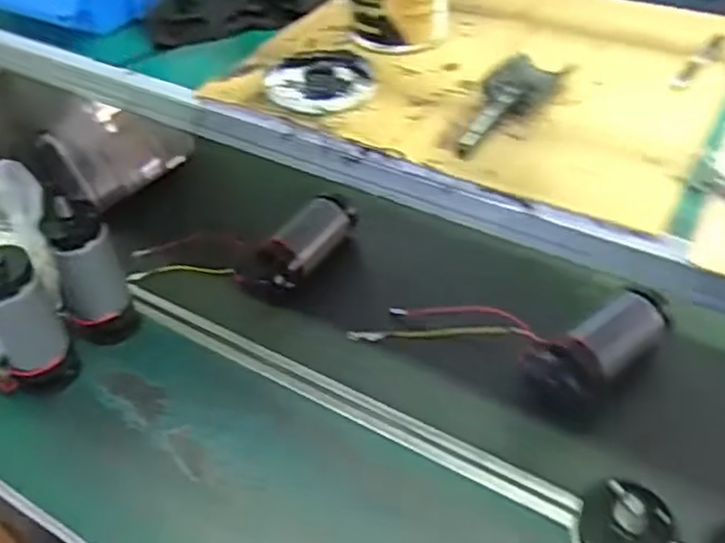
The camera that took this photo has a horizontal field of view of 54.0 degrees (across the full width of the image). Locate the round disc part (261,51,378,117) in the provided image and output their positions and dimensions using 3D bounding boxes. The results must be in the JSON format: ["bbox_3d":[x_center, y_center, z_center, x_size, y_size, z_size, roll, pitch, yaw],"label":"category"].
[{"bbox_3d":[-0.045,-0.213,0.768,0.114,0.024,0.128,-4,43,0],"label":"round disc part"}]

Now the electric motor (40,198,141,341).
[{"bbox_3d":[-0.383,0.002,0.987,0.093,0.222,0.089,-24,46,-21],"label":"electric motor"}]

